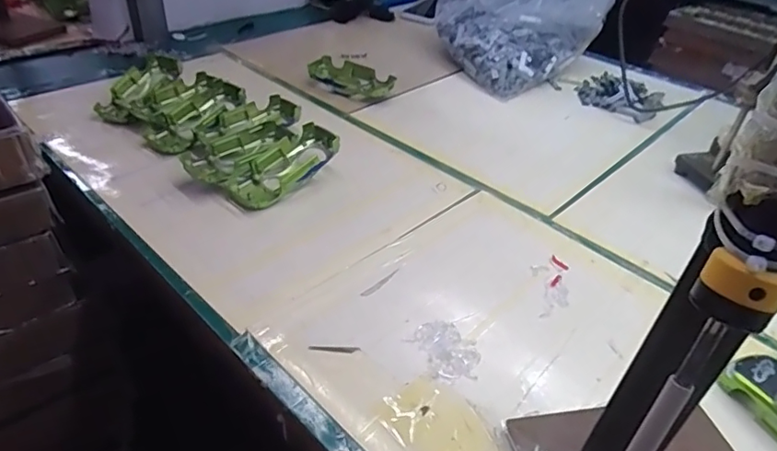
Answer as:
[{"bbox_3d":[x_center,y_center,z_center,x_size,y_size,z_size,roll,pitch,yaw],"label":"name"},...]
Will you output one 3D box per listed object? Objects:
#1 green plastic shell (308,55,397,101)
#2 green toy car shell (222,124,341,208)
[{"bbox_3d":[-0.054,-0.221,0.811,0.128,0.031,0.061,16,40,15],"label":"green plastic shell"},{"bbox_3d":[-0.113,-0.065,0.591,0.057,0.044,0.127,33,46,31],"label":"green toy car shell"}]

